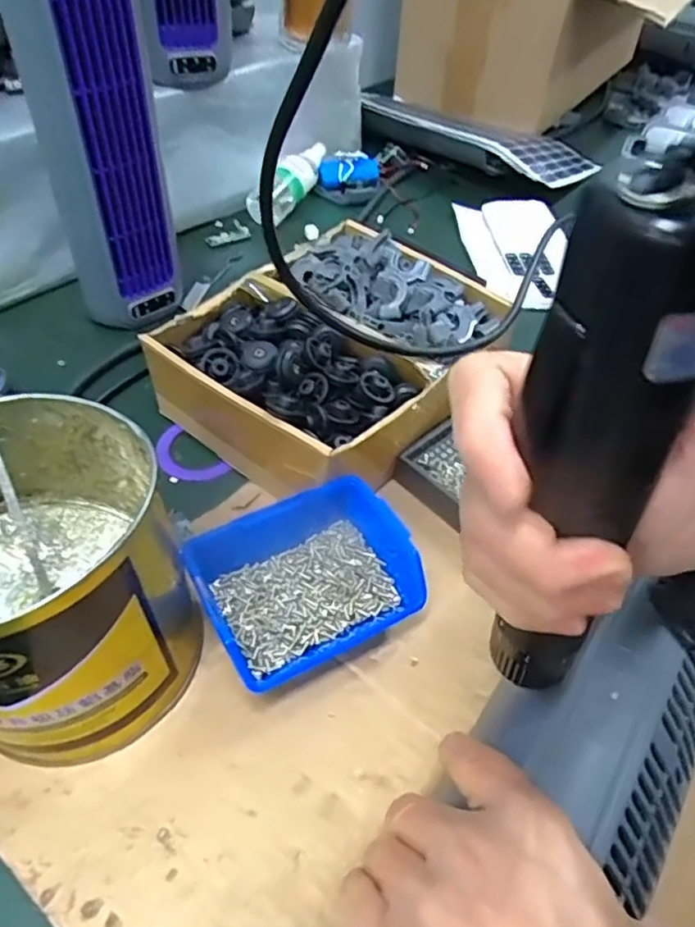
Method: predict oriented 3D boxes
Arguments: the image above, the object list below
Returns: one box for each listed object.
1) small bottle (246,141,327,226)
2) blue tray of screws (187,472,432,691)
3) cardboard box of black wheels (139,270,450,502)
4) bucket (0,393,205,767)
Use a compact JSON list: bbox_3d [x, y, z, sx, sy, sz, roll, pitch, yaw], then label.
[{"bbox_3d":[-0.056,-0.307,0.674,0.041,0.035,0.135,25,64,15],"label":"small bottle"},{"bbox_3d":[-0.021,0.061,0.346,0.112,0.045,0.088,-22,53,-23],"label":"blue tray of screws"},{"bbox_3d":[-0.038,-0.051,0.425,0.168,0.069,0.117,37,55,26],"label":"cardboard box of black wheels"},{"bbox_3d":[-0.138,0.055,0.293,0.122,0.114,0.129,2,47,-3],"label":"bucket"}]

